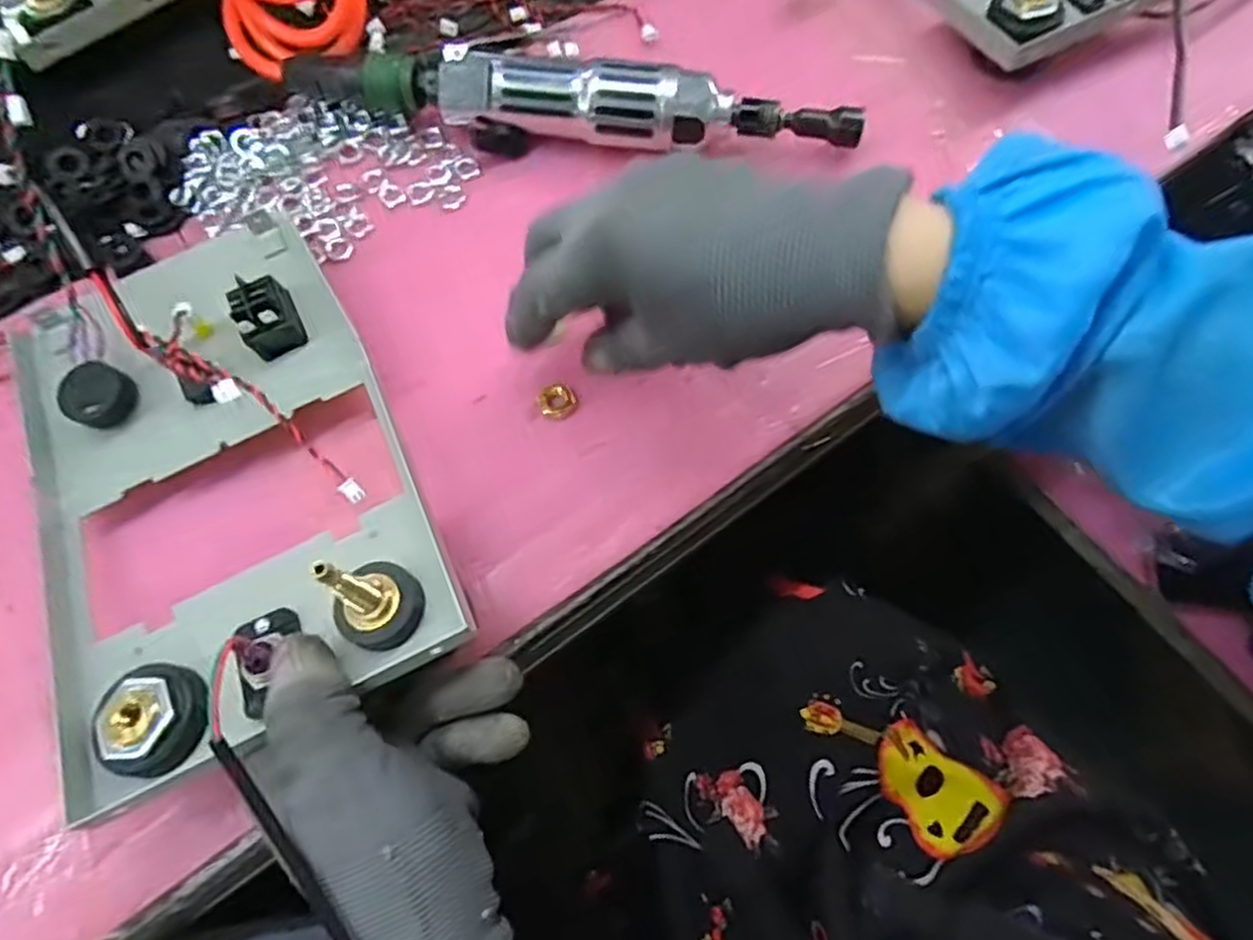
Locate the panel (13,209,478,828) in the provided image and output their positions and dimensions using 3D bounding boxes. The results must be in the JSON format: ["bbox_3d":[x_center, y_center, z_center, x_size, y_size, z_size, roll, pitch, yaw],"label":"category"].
[{"bbox_3d":[-0.173,-0.006,0.296,0.146,0.064,0.228,-25,74,-8],"label":"panel"}]

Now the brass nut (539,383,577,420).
[{"bbox_3d":[-0.032,-0.032,0.345,0.016,0.007,0.016,0,70,1],"label":"brass nut"}]

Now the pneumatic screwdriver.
[{"bbox_3d":[-0.033,-0.186,0.384,0.297,0.044,0.034,10,71,4],"label":"pneumatic screwdriver"}]

